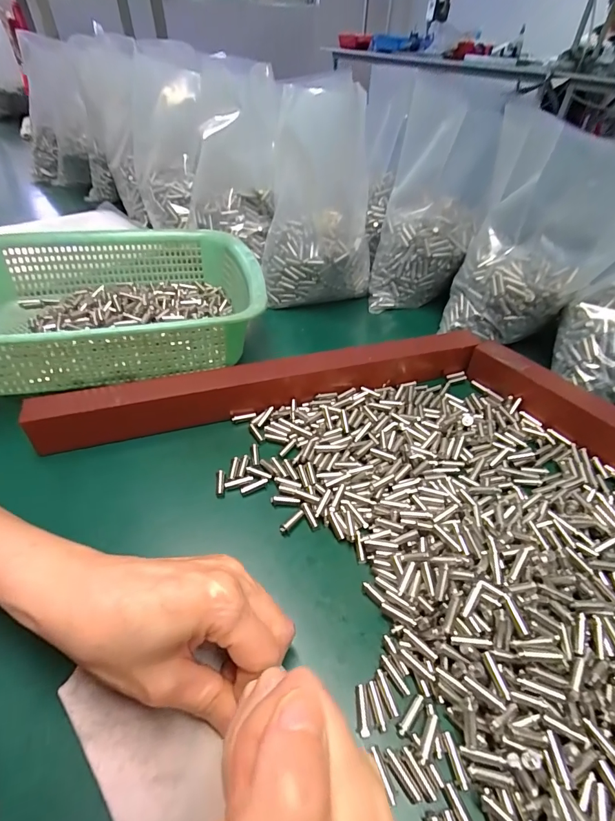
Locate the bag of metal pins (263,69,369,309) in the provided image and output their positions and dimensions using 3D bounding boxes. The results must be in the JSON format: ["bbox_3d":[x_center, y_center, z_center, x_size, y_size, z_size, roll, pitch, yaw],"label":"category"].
[{"bbox_3d":[0.014,-0.241,0.461,0.127,0.228,0.108,2,44,1],"label":"bag of metal pins"}]

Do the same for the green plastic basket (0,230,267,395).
[{"bbox_3d":[-0.199,-0.112,0.404,0.295,0.075,0.222,-11,45,-13],"label":"green plastic basket"}]

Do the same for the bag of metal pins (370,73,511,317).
[{"bbox_3d":[0.144,-0.230,0.465,0.114,0.211,0.086,8,44,7],"label":"bag of metal pins"}]

